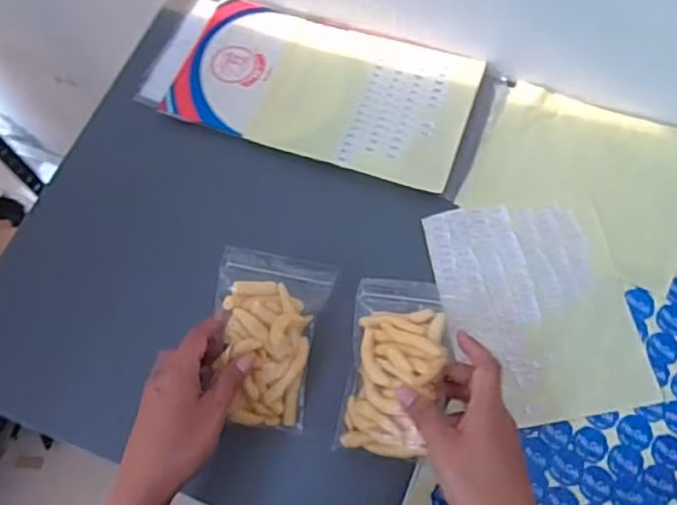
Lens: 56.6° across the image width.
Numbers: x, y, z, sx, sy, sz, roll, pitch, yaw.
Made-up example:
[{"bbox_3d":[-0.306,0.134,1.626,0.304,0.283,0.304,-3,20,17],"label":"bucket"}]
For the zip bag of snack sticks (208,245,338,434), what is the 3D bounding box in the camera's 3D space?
[{"bbox_3d":[-0.060,0.073,0.522,0.094,0.019,0.141,14,81,-24],"label":"zip bag of snack sticks"}]

